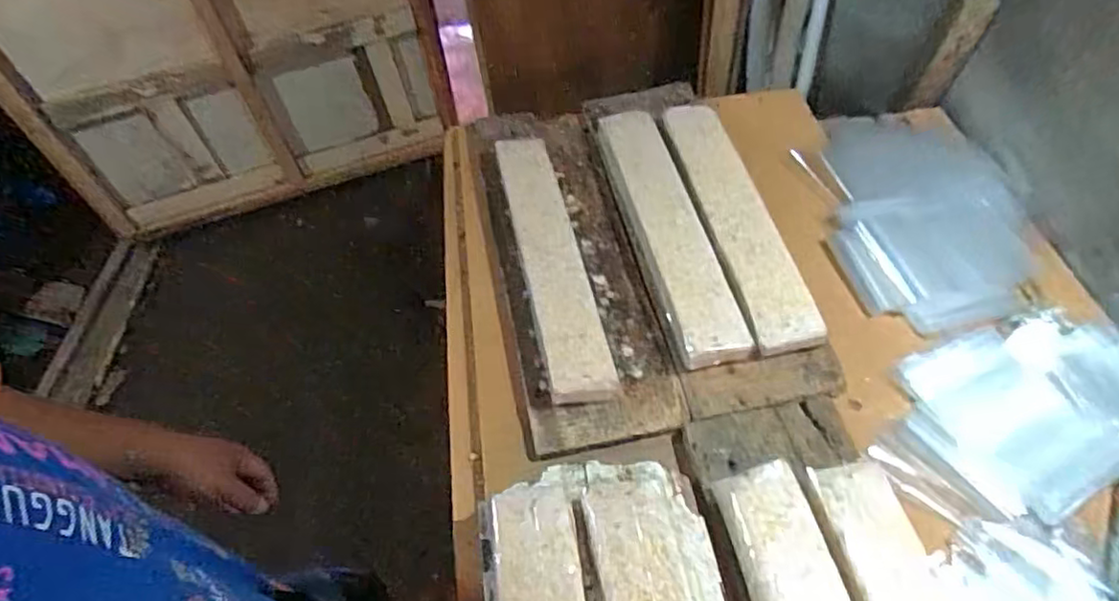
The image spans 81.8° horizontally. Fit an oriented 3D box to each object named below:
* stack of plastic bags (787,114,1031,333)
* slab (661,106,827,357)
[{"bbox_3d":[0.447,-0.126,0.812,0.235,0.043,0.393,1,51,3],"label":"stack of plastic bags"},{"bbox_3d":[0.197,-0.097,0.753,0.072,0.055,0.370,-11,52,-3],"label":"slab"}]

